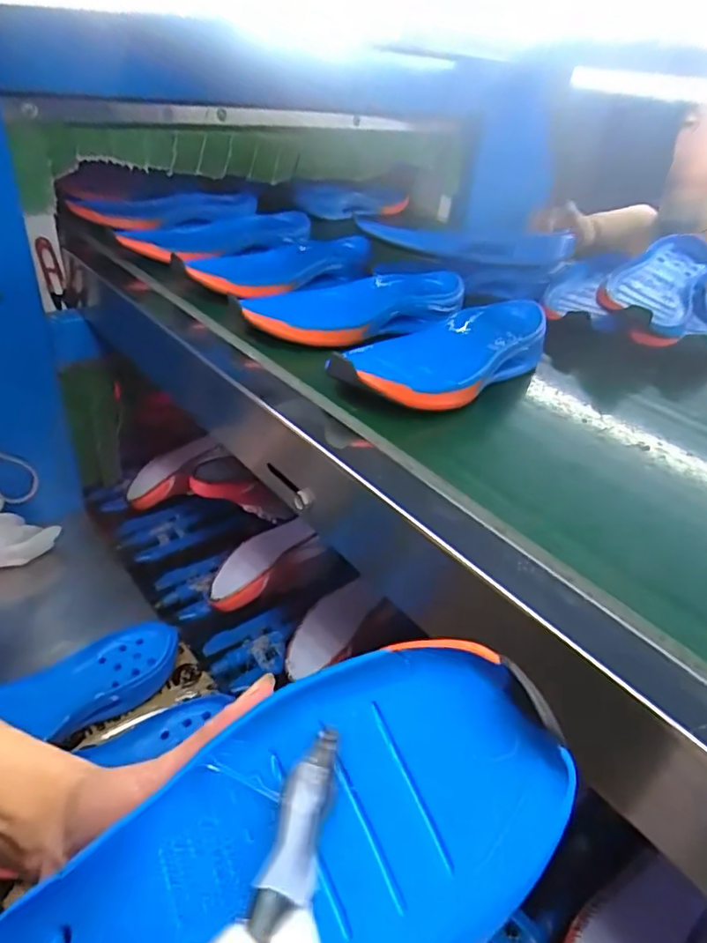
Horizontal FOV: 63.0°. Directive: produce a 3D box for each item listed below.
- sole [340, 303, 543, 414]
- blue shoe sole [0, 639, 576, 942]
[{"bbox_3d":[0.092,-0.110,0.545,0.113,0.049,0.260,31,39,32],"label":"sole"},{"bbox_3d":[-0.053,0.154,0.209,0.272,0.040,0.092,-31,37,4],"label":"blue shoe sole"}]

